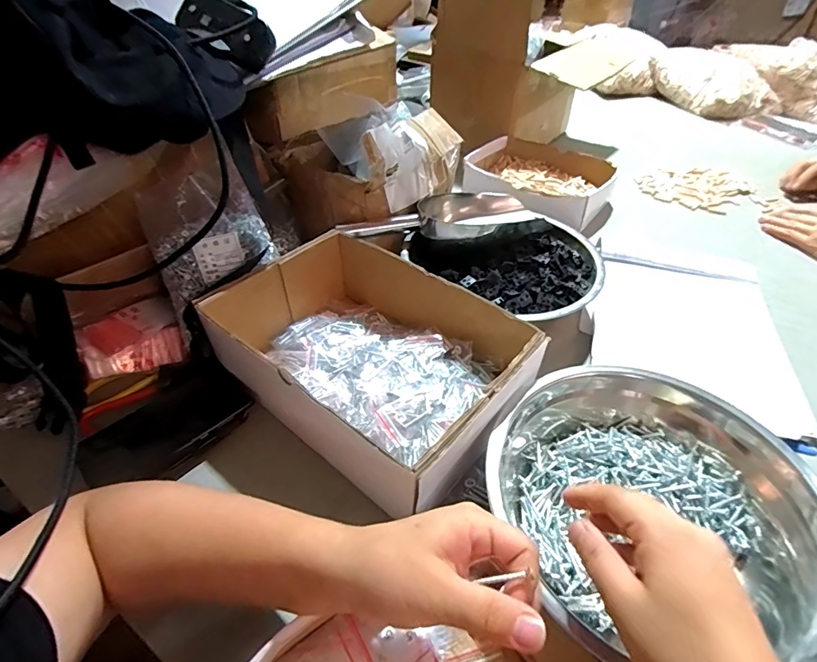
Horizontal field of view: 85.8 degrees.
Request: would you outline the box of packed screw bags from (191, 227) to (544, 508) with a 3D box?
[{"bbox_3d":[-0.035,0.020,0.455,0.288,0.091,0.206,30,51,27],"label":"box of packed screw bags"}]

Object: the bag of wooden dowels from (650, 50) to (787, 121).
[{"bbox_3d":[0.822,-0.674,1.194,0.159,0.111,0.310,-24,49,-24],"label":"bag of wooden dowels"}]

